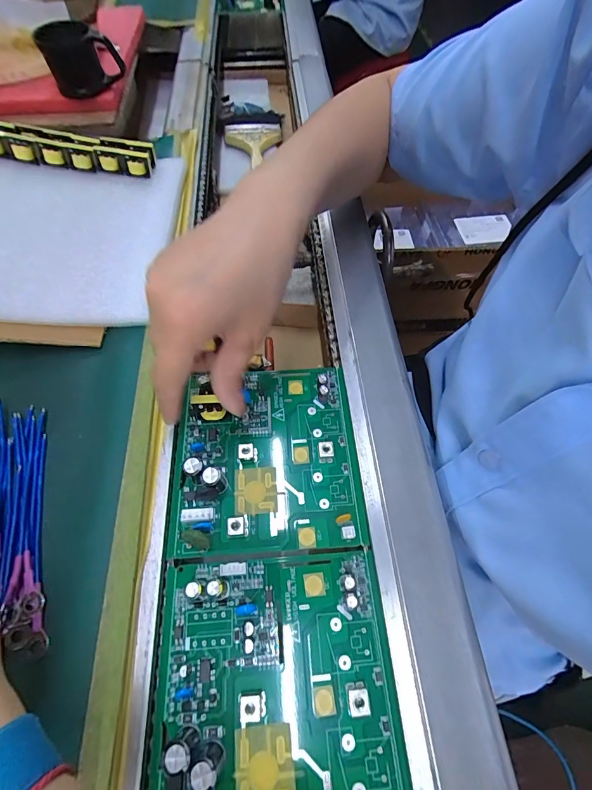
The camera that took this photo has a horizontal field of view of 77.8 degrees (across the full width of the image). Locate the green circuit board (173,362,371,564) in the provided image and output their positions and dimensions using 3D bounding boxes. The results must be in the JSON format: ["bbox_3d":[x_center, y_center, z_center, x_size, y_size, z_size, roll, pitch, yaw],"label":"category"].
[{"bbox_3d":[-0.020,0.036,0.250,0.119,0.027,0.128,-1,56,-5],"label":"green circuit board"}]

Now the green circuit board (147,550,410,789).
[{"bbox_3d":[-0.011,0.154,0.190,0.119,0.014,0.127,-4,61,-3],"label":"green circuit board"}]

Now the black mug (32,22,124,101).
[{"bbox_3d":[-0.238,-0.372,0.410,0.078,0.058,0.054,-22,64,-12],"label":"black mug"}]

